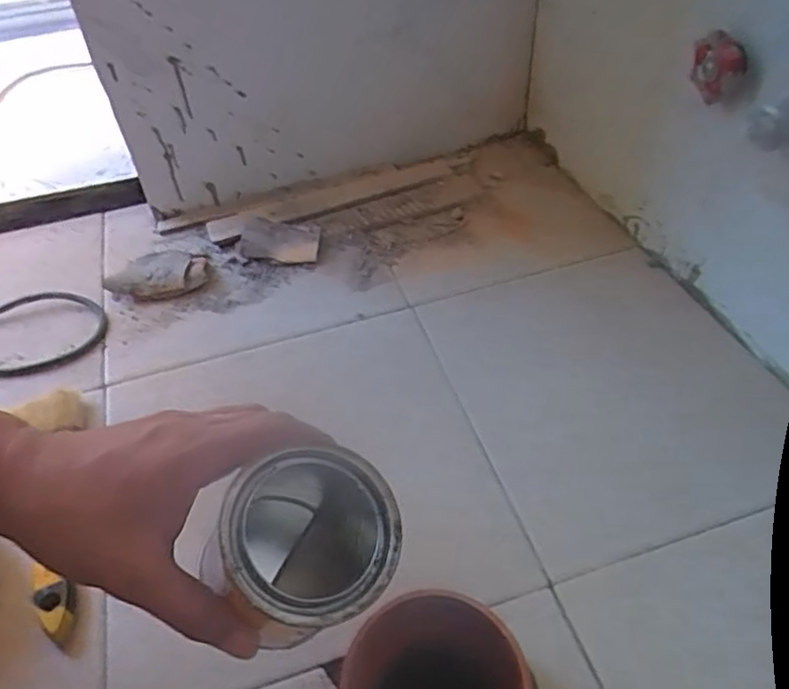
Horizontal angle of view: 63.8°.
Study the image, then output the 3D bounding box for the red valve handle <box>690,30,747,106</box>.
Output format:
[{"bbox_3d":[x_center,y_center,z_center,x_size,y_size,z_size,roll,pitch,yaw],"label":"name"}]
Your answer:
[{"bbox_3d":[0.239,-0.205,0.473,0.009,0.050,0.042,-27,50,-21],"label":"red valve handle"}]

